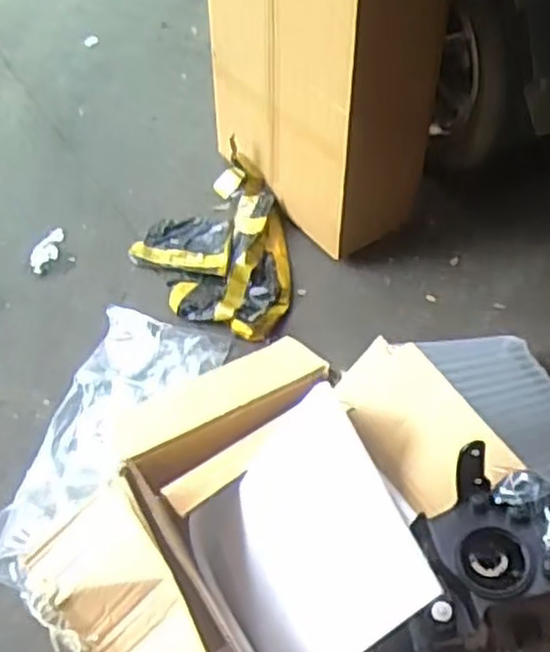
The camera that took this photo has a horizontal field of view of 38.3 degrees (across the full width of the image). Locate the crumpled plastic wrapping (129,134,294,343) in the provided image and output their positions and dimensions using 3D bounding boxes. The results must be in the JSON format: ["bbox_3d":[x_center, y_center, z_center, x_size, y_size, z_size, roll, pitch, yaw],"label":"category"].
[{"bbox_3d":[-0.105,-0.172,1.858,0.353,0.080,0.441,-32,57,-14],"label":"crumpled plastic wrapping"}]

